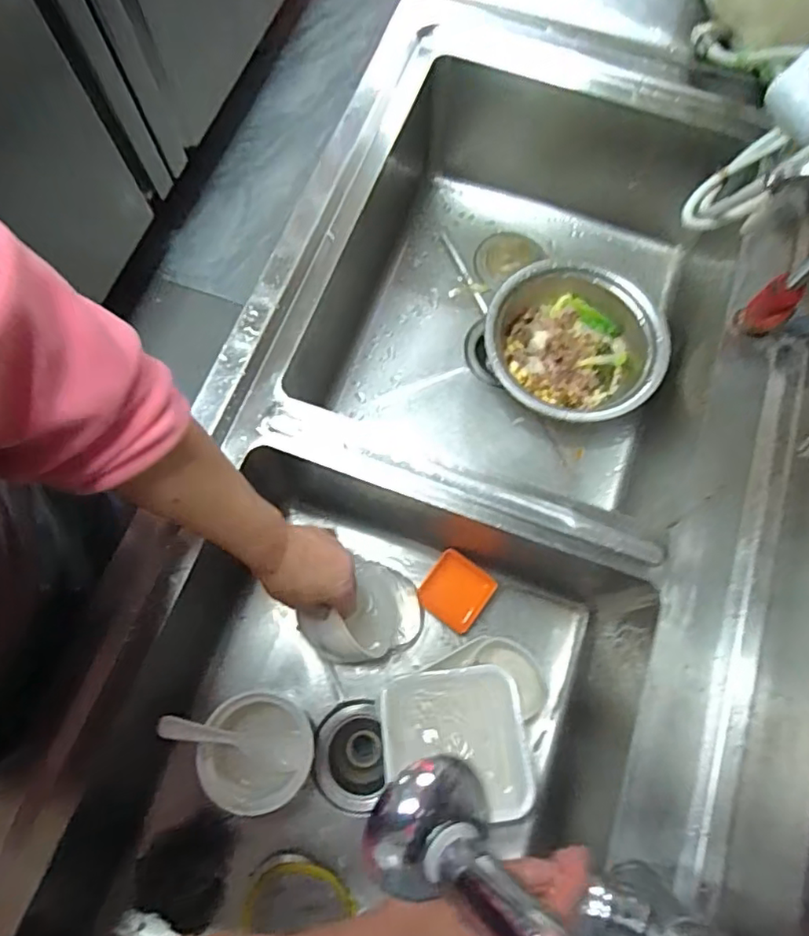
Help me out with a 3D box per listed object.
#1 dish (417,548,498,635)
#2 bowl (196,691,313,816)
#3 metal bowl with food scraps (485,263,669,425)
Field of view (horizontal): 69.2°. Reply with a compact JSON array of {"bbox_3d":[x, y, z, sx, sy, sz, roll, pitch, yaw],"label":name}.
[{"bbox_3d":[0.063,0.149,0.714,0.075,0.015,0.078,35,91,10],"label":"dish"},{"bbox_3d":[-0.154,0.304,0.632,0.109,0.073,0.112,0,72,0],"label":"bowl"},{"bbox_3d":[0.224,-0.163,0.785,0.223,0.069,0.208,0,72,0],"label":"metal bowl with food scraps"}]

